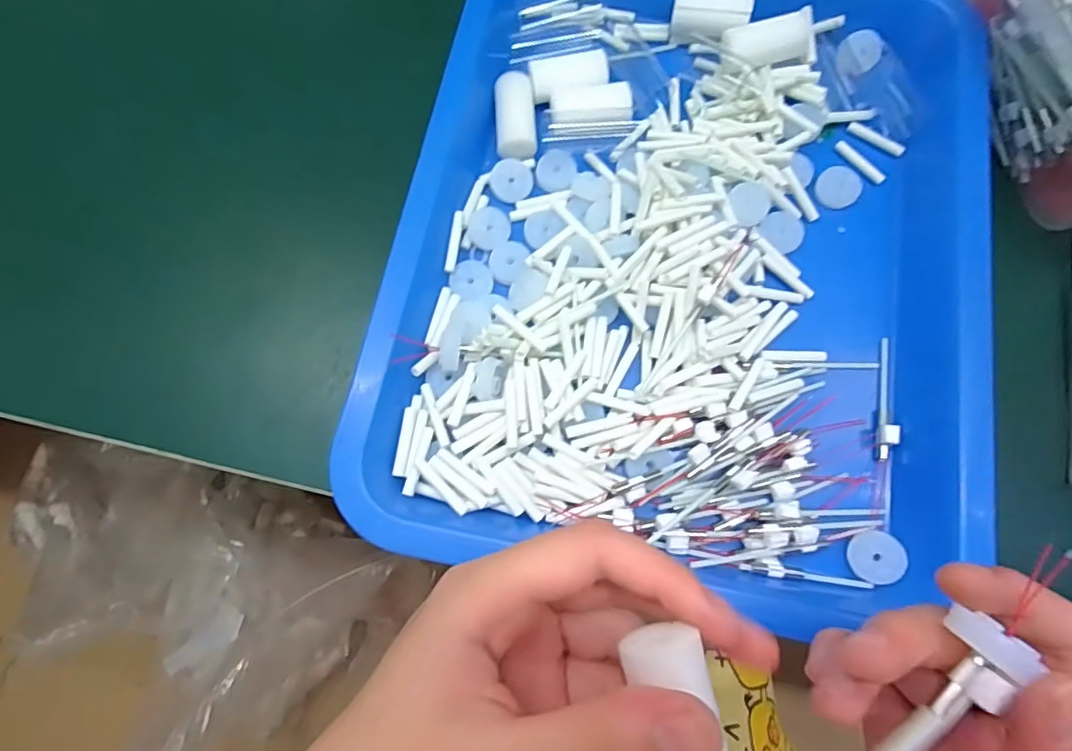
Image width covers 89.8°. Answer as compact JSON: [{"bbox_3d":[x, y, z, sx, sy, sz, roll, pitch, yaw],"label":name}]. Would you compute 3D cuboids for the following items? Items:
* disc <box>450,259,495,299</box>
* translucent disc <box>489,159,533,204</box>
[{"bbox_3d":[-0.032,-0.047,0.263,0.021,0.005,0.019,-23,79,-6],"label":"disc"},{"bbox_3d":[-0.013,-0.101,0.274,0.022,0.006,0.021,0,77,-1],"label":"translucent disc"}]

